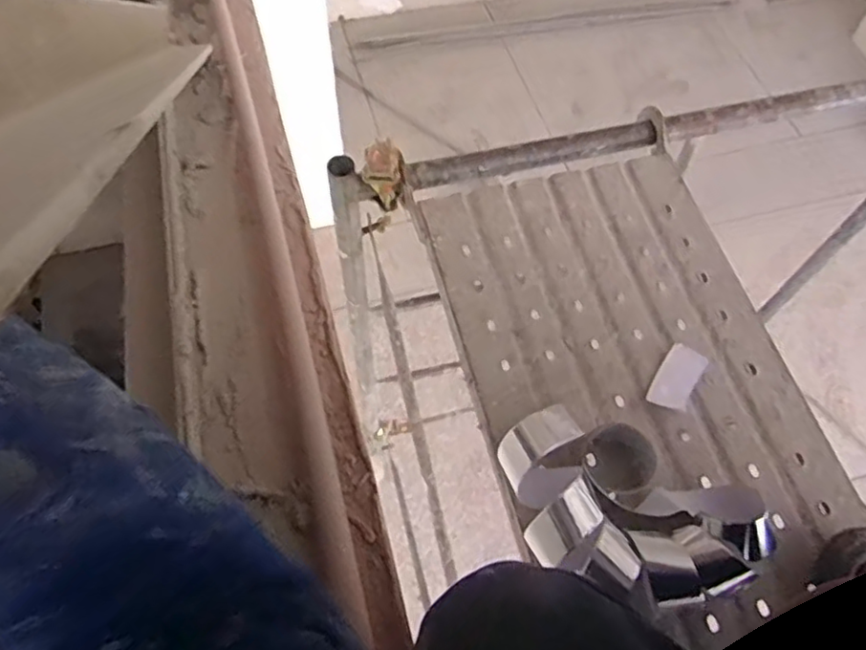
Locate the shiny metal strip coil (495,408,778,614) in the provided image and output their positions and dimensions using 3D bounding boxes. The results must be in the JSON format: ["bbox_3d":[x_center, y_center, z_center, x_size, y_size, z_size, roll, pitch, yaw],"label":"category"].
[{"bbox_3d":[0.202,0.202,0.717,0.282,0.080,0.204,34,66,15],"label":"shiny metal strip coil"}]

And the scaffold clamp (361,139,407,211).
[{"bbox_3d":[-0.069,-0.215,0.949,0.059,0.090,0.066,2,62,-1],"label":"scaffold clamp"}]

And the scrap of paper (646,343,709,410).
[{"bbox_3d":[0.305,0.064,0.816,0.050,0.007,0.097,38,66,3],"label":"scrap of paper"}]

